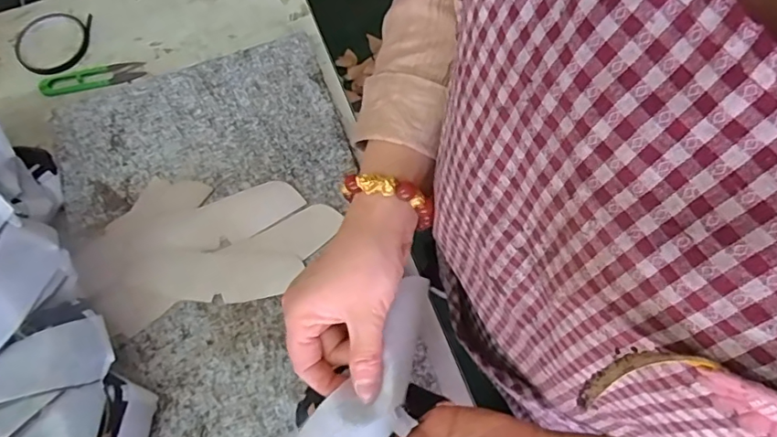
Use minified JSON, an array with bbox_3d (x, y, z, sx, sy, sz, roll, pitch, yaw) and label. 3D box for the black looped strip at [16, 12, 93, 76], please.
[{"bbox_3d":[-0.417,-0.217,0.639,0.100,0.011,0.093,8,70,6],"label":"black looped strip"}]

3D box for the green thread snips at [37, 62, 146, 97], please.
[{"bbox_3d":[-0.354,-0.166,0.617,0.119,0.008,0.030,-13,69,-1],"label":"green thread snips"}]

